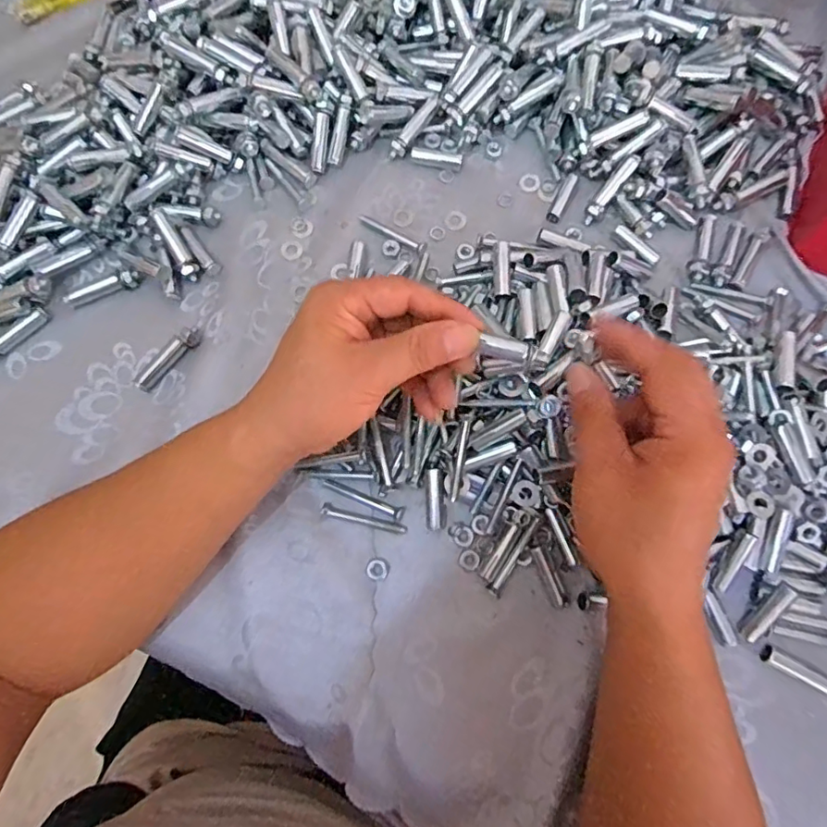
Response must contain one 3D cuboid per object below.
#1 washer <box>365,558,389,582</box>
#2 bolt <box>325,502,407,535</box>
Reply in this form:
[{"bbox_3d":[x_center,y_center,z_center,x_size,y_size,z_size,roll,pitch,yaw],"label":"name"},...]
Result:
[{"bbox_3d":[-0.023,0.100,0.363,0.014,0.004,0.014,0,76,1],"label":"washer"},{"bbox_3d":[-0.032,0.069,0.371,0.055,0.006,0.007,14,76,5],"label":"bolt"}]

